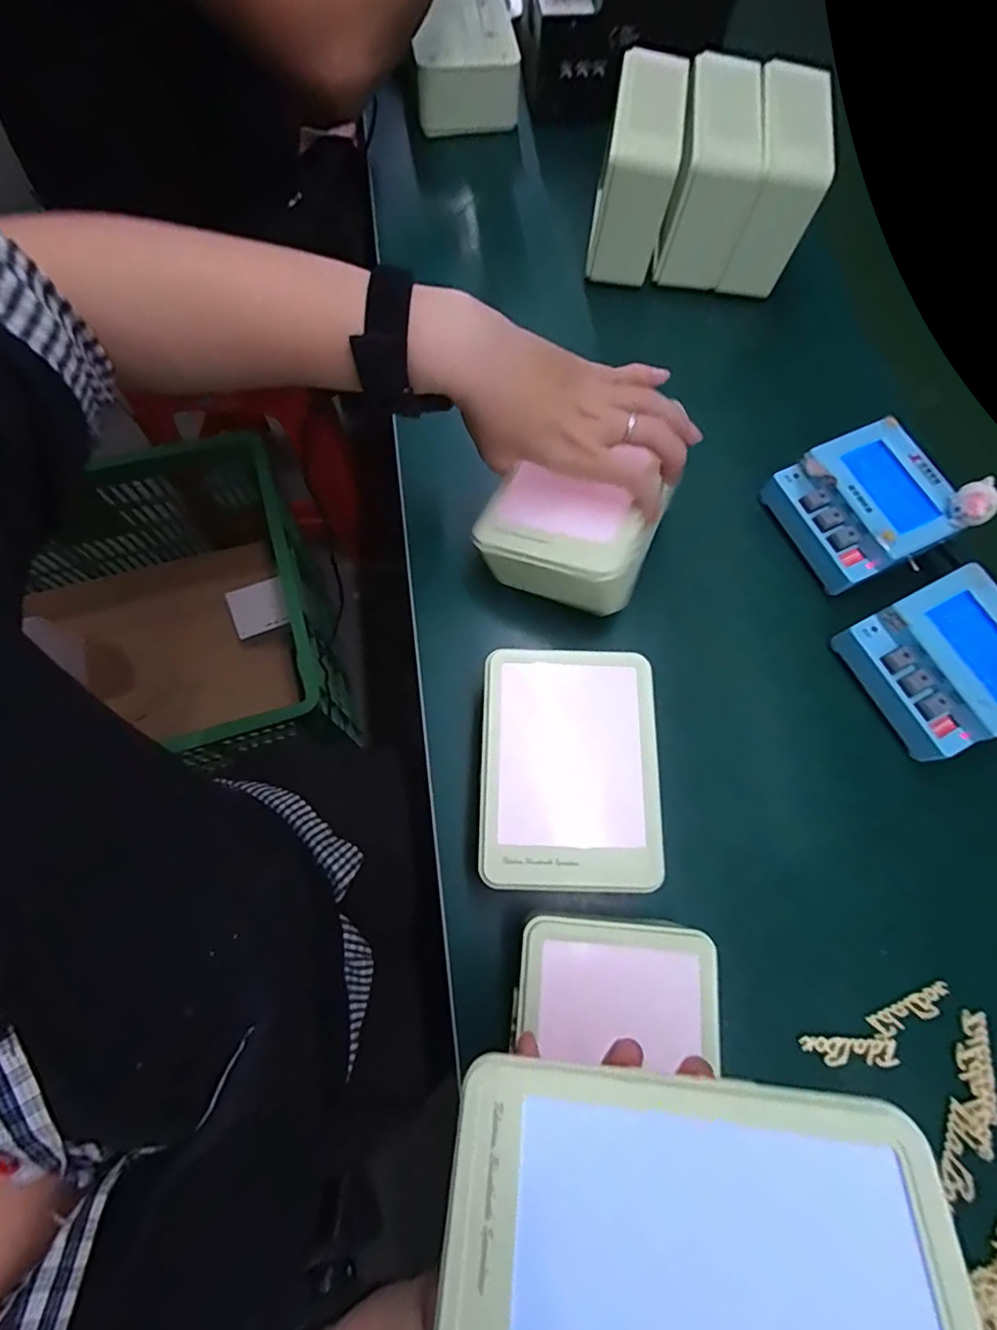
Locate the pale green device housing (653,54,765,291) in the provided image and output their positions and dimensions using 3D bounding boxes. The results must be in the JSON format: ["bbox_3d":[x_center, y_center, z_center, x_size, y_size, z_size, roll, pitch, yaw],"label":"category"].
[{"bbox_3d":[0.178,-0.422,0.475,0.068,0.108,0.136,12,71,0],"label":"pale green device housing"}]

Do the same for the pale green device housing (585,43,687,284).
[{"bbox_3d":[0.119,-0.427,0.468,0.060,0.099,0.132,12,71,0],"label":"pale green device housing"}]

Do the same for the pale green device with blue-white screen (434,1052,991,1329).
[{"bbox_3d":[0.052,0.177,0.146,0.137,0.013,0.105,-4,52,14],"label":"pale green device with blue-white screen"}]

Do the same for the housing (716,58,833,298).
[{"bbox_3d":[0.235,-0.417,0.474,0.060,0.110,0.136,9,71,-1],"label":"housing"}]

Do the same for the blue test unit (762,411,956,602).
[{"bbox_3d":[0.270,-0.116,0.406,0.098,0.053,0.101,-20,74,-10],"label":"blue test unit"}]

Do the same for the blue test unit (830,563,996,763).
[{"bbox_3d":[0.307,0.000,0.370,0.098,0.050,0.100,-25,75,-12],"label":"blue test unit"}]

